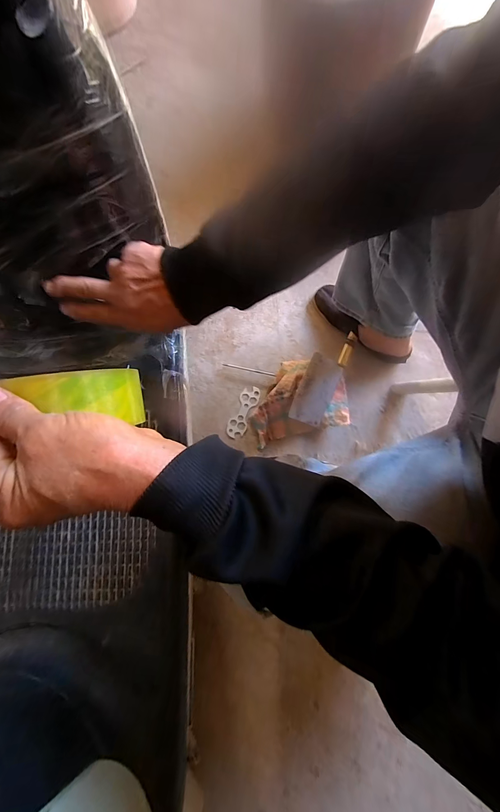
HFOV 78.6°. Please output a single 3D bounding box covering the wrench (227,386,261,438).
[{"bbox_3d":[-0.015,0.013,0.710,0.044,0.004,0.127,24,80,6],"label":"wrench"}]

